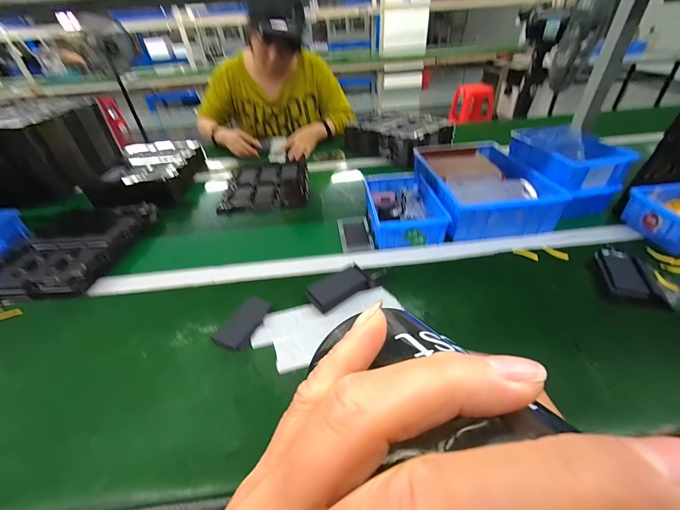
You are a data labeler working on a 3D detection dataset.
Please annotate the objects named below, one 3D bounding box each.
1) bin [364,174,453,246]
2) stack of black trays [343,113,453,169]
[{"bbox_3d":[0.129,-0.097,0.623,0.132,0.056,0.200,-5,38,-2],"label":"bin"},{"bbox_3d":[0.189,-0.396,1.007,0.228,0.094,0.281,-33,47,-32],"label":"stack of black trays"}]

